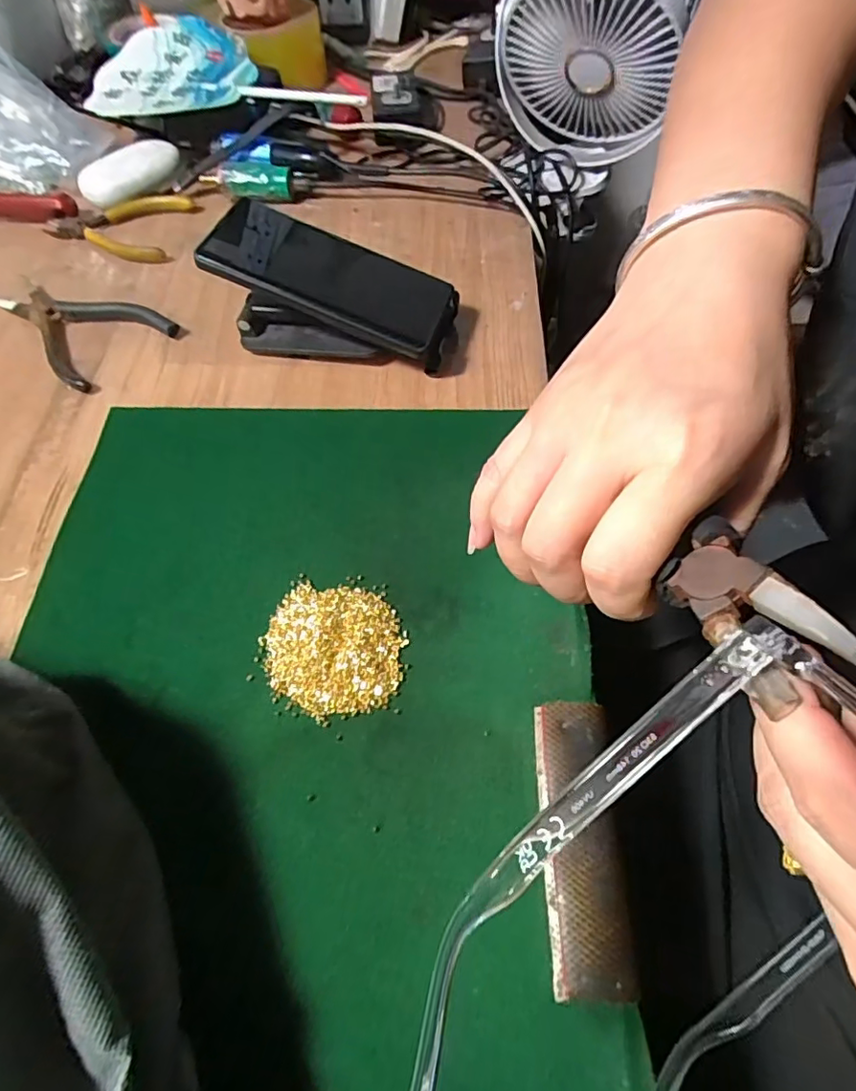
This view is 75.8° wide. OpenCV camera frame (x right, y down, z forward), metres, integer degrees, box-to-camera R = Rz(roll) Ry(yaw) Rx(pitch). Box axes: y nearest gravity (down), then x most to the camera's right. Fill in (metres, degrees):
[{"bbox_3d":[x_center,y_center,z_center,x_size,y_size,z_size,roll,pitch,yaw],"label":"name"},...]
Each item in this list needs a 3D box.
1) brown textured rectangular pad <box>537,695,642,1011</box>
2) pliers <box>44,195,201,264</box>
[{"bbox_3d":[0.069,0.133,0.251,0.034,0.007,0.117,0,62,2],"label":"brown textured rectangular pad"},{"bbox_3d":[-0.276,-0.283,0.484,0.120,0.009,0.084,7,62,5],"label":"pliers"}]

